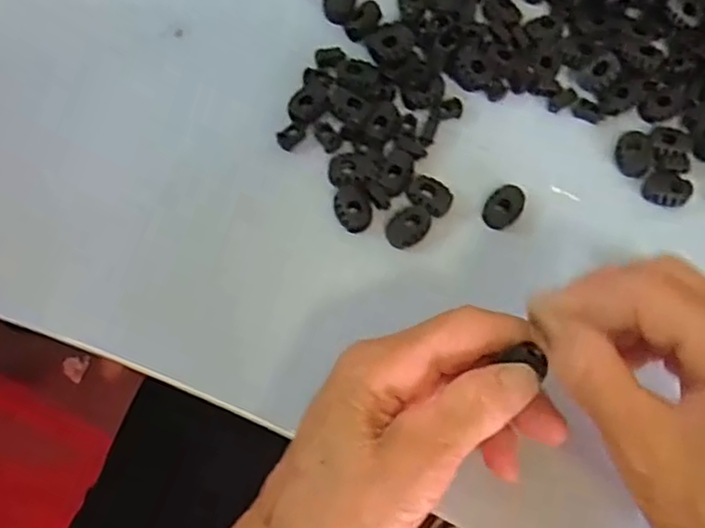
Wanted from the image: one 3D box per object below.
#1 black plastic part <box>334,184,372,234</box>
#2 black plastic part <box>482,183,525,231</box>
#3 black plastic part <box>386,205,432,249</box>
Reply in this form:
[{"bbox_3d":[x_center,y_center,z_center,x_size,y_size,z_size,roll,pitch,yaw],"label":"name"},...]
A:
[{"bbox_3d":[0.000,-0.026,0.322,0.017,0.005,0.022,-18,73,-7],"label":"black plastic part"},{"bbox_3d":[0.072,-0.027,0.327,0.016,0.006,0.022,41,75,11],"label":"black plastic part"},{"bbox_3d":[0.026,-0.017,0.320,0.016,0.007,0.021,44,76,12],"label":"black plastic part"}]

